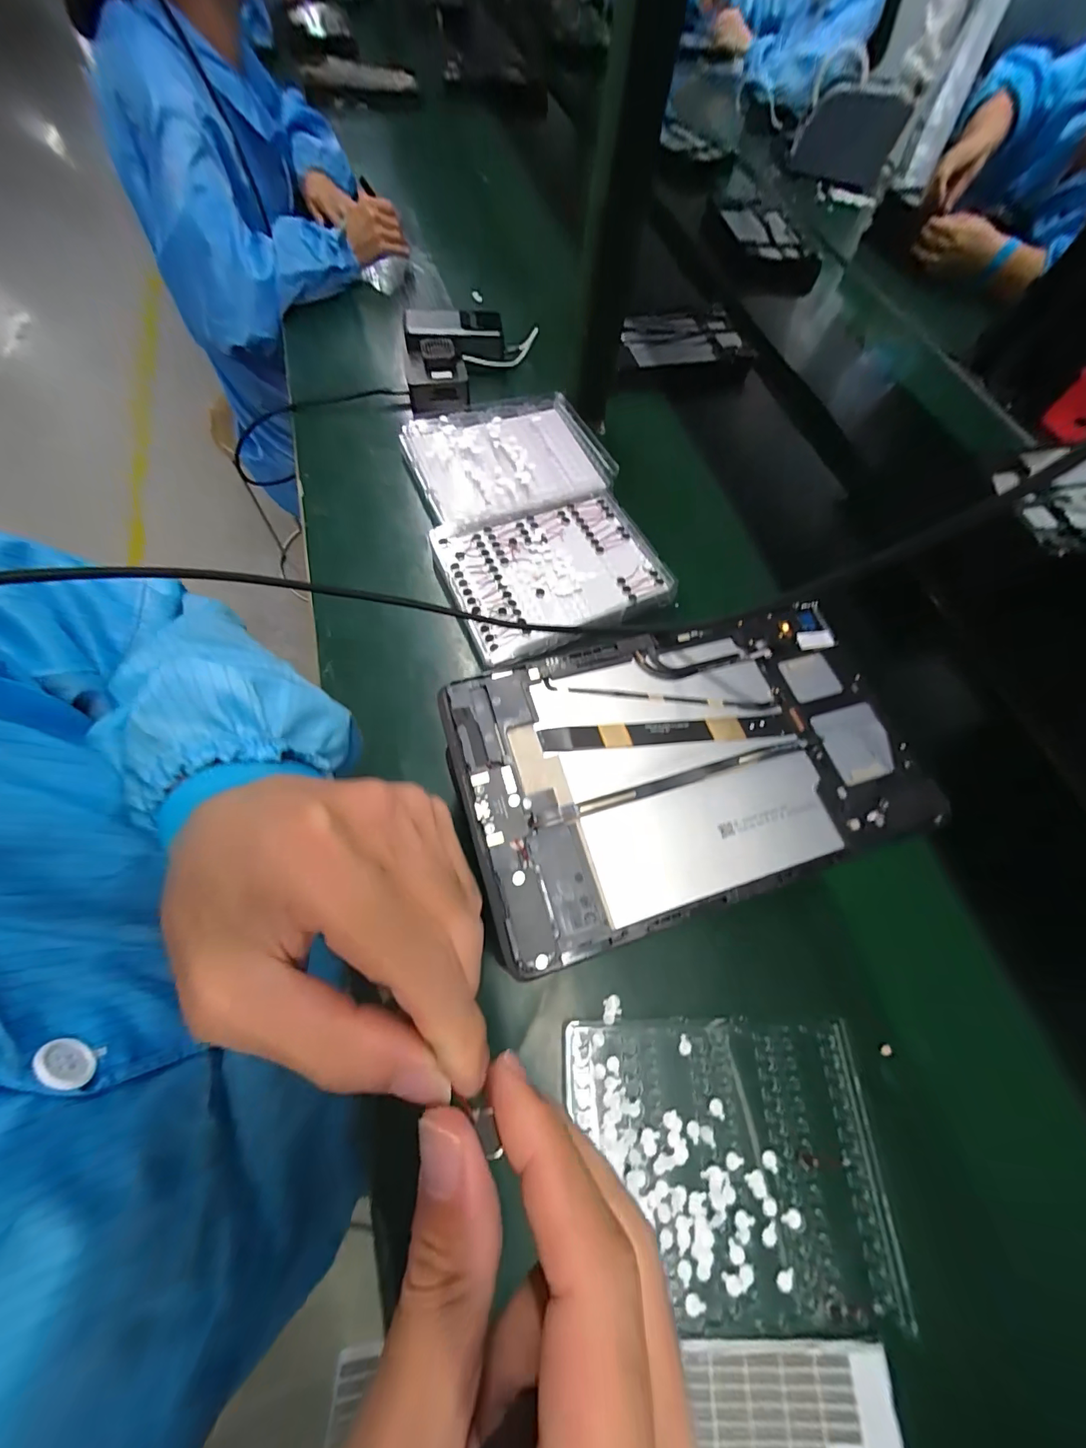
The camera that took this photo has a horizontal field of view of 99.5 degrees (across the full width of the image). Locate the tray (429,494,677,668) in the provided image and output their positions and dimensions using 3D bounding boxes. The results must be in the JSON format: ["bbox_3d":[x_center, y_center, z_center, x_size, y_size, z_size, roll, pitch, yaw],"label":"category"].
[{"bbox_3d":[0.009,-0.165,0.481,0.214,0.012,0.172,-21,70,-12],"label":"tray"}]

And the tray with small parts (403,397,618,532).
[{"bbox_3d":[-0.038,-0.317,0.557,0.221,0.027,0.183,-21,70,-12],"label":"tray with small parts"}]

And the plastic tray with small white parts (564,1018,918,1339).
[{"bbox_3d":[0.123,0.292,0.309,0.207,0.009,0.158,1,67,-3],"label":"plastic tray with small white parts"}]

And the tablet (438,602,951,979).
[{"bbox_3d":[0.077,0.015,0.246,0.242,0.012,0.146,-16,69,-10],"label":"tablet"}]

